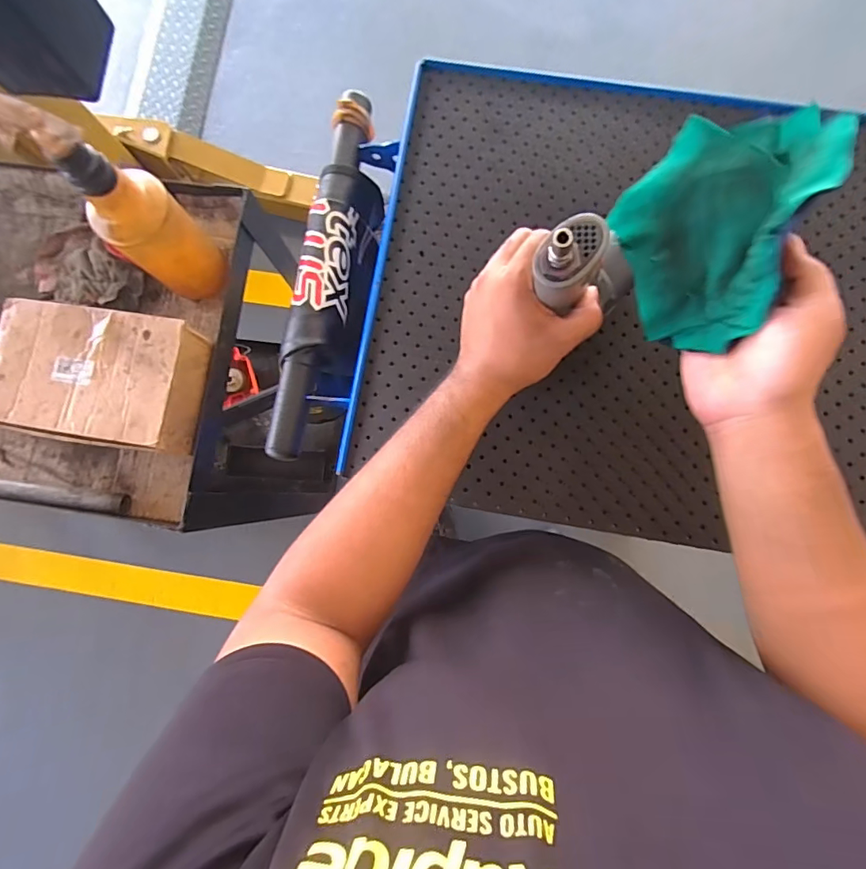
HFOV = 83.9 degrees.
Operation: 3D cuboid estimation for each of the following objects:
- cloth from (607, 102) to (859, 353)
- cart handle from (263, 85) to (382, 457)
[{"bbox_3d":[0.179,-0.145,0.319,0.096,0.104,0.138,21,84,4],"label":"cloth"},{"bbox_3d":[-0.123,-0.186,0.563,0.086,0.067,0.435,9,84,3],"label":"cart handle"}]

